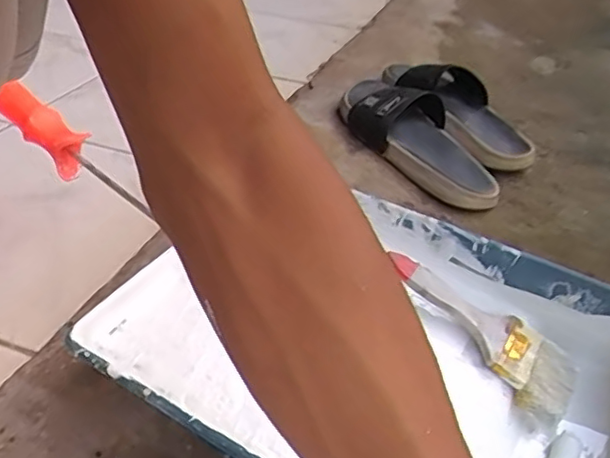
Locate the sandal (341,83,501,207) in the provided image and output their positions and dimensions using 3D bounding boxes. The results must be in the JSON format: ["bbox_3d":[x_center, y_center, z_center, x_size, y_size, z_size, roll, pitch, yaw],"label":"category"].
[{"bbox_3d":[0.136,-0.120,0.737,0.114,0.053,0.262,-21,57,-29],"label":"sandal"}]

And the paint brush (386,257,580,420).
[{"bbox_3d":[0.143,0.076,0.489,0.173,0.026,0.067,41,49,22],"label":"paint brush"}]

